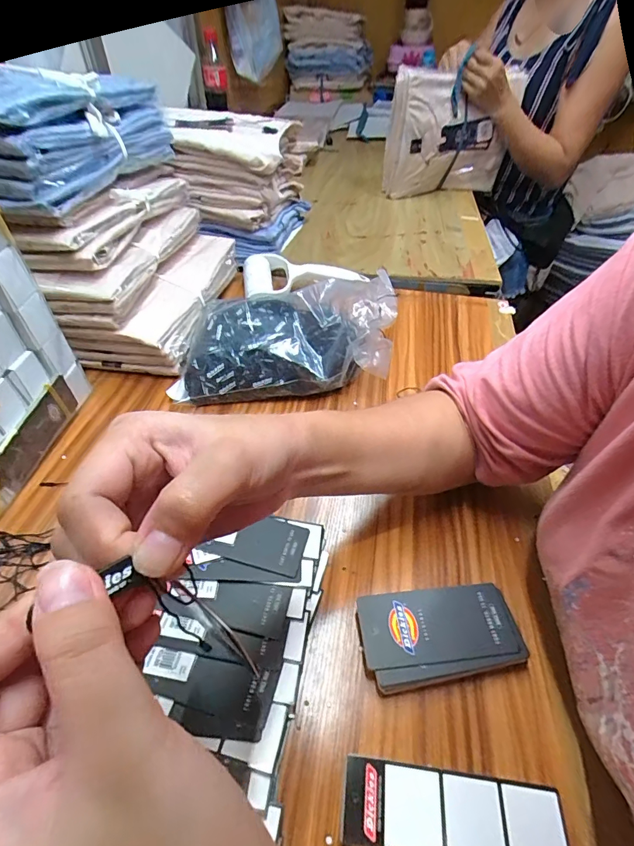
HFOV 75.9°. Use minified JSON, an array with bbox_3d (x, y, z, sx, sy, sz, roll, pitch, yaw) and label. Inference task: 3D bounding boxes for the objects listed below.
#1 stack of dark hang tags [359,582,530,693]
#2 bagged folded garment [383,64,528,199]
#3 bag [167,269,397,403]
[{"bbox_3d":[0.089,0.154,0.300,0.111,0.017,0.061,-8,47,-8],"label":"stack of dark hang tags"},{"bbox_3d":[0.280,-0.594,0.848,0.273,0.216,0.067,-10,47,-13],"label":"bagged folded garment"},{"bbox_3d":[-0.035,-0.108,0.488,0.257,0.094,0.151,-1,47,-2],"label":"bag"}]

